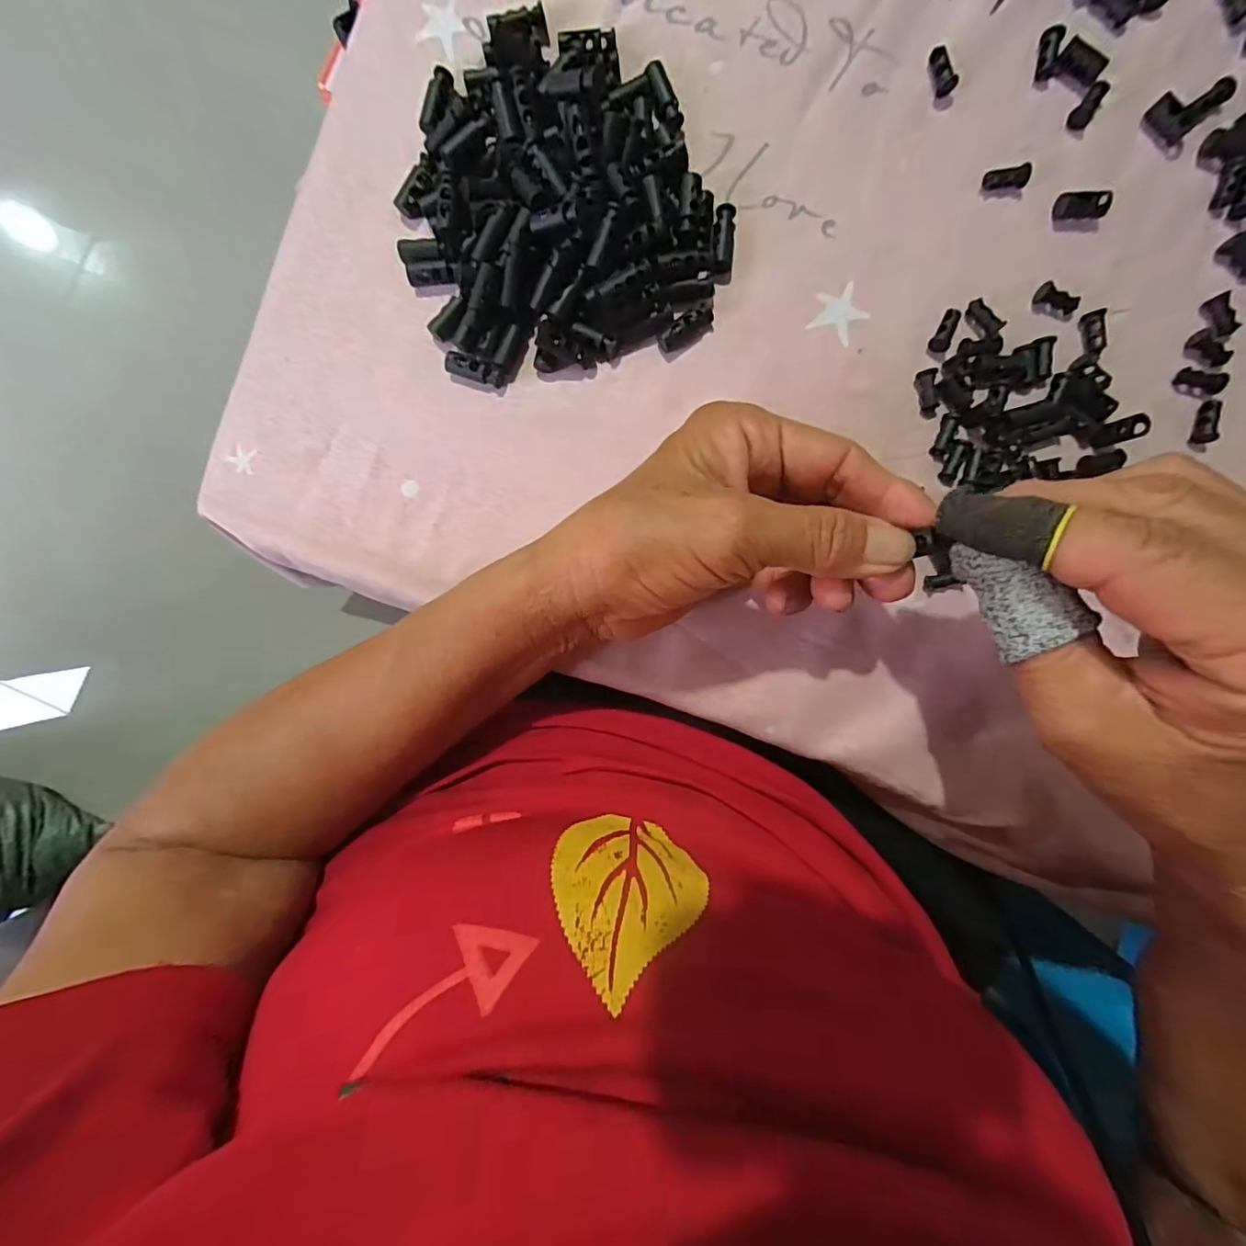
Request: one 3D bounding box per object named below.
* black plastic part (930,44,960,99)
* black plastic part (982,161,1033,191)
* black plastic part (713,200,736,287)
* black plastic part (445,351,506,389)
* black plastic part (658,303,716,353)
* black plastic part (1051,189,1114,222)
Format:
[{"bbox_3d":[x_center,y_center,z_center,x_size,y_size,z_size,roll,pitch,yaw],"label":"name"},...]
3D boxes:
[{"bbox_3d":[0.133,-0.228,0.222,0.008,0.006,0.016,-24,91,4],"label":"black plastic part"},{"bbox_3d":[0.160,-0.185,0.224,0.017,0.006,0.007,-4,93,3],"label":"black plastic part"},{"bbox_3d":[0.043,-0.162,0.228,0.009,0.009,0.030,4,93,3],"label":"black plastic part"},{"bbox_3d":[-0.064,-0.110,0.233,0.025,0.007,0.009,17,93,2],"label":"black plastic part"},{"bbox_3d":[0.027,-0.126,0.230,0.025,0.009,0.009,-30,91,4],"label":"black plastic part"},{"bbox_3d":[0.190,-0.173,0.222,0.020,0.008,0.009,1,93,3],"label":"black plastic part"}]

